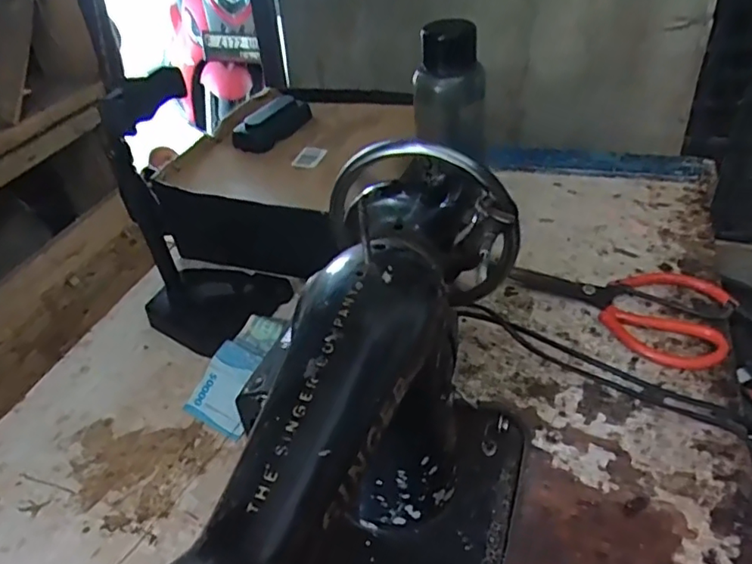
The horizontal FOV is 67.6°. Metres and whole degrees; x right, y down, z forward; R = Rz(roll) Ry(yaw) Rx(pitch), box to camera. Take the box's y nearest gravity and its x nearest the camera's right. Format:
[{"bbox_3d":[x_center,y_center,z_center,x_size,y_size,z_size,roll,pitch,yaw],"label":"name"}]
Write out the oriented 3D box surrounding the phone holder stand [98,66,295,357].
[{"bbox_3d":[-0.166,-0.058,0.502,0.117,0.239,0.091,-33,45,-29],"label":"phone holder stand"}]

